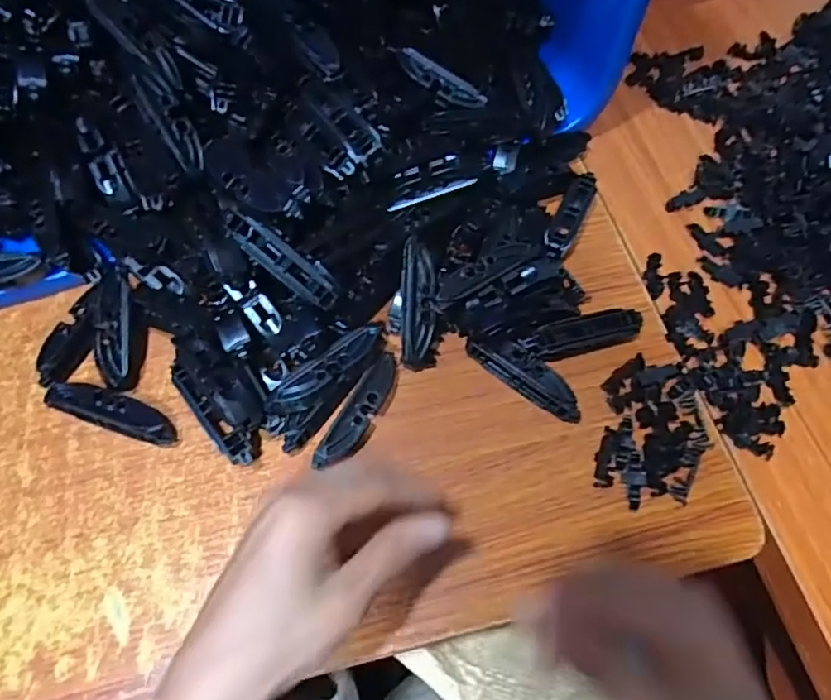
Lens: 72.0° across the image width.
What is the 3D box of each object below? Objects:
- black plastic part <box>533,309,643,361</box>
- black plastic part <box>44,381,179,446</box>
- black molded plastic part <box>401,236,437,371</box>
[{"bbox_3d":[0.110,-0.009,0.371,0.072,0.018,0.022,-16,65,-9],"label":"black plastic part"},{"bbox_3d":[-0.181,0.037,0.342,0.080,0.017,0.022,19,64,8],"label":"black plastic part"},{"bbox_3d":[0.002,-0.029,0.364,0.022,0.016,0.081,-1,92,-2],"label":"black molded plastic part"}]

